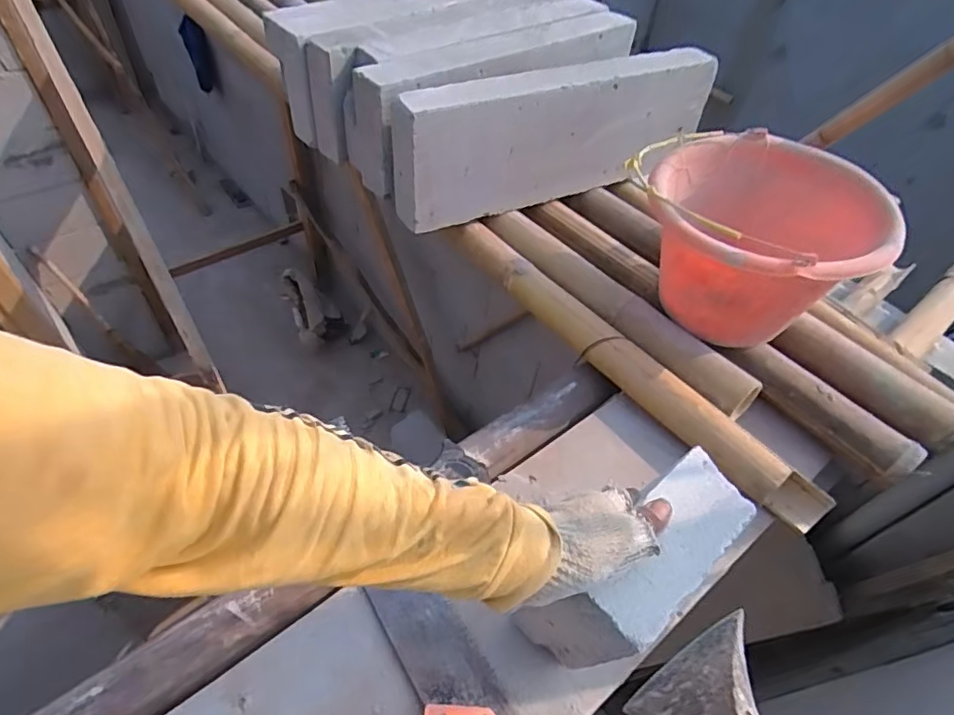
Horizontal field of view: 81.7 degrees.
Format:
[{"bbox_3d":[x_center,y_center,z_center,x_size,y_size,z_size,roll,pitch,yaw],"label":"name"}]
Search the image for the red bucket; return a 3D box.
[{"bbox_3d":[0.368,-0.146,0.768,0.296,0.204,0.244,28,53,17],"label":"red bucket"}]

